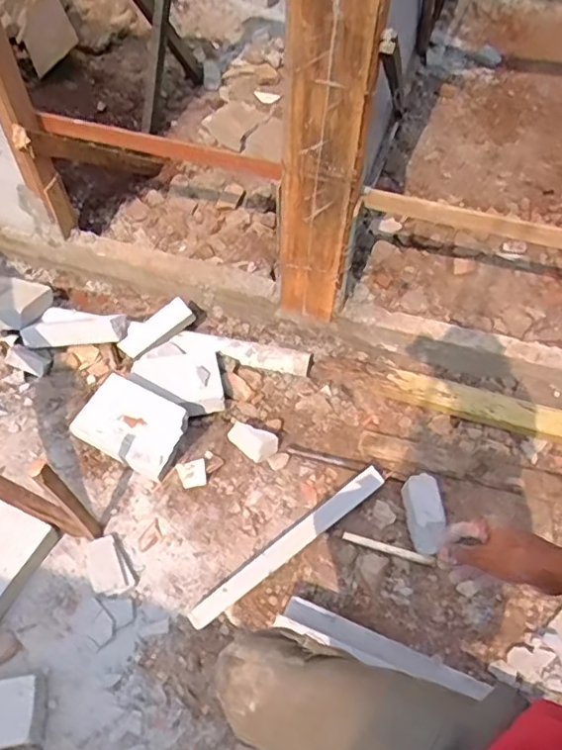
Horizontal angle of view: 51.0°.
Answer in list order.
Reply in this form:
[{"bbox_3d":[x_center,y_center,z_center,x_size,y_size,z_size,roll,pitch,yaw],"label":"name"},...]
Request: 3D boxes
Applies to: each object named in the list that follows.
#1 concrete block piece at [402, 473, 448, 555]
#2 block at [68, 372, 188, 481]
[{"bbox_3d":[0.380,0.369,1.550,0.088,0.095,0.204,-3,57,-4],"label":"concrete block piece"},{"bbox_3d":[-0.406,0.138,1.637,0.297,0.085,0.195,24,59,14],"label":"block"}]

